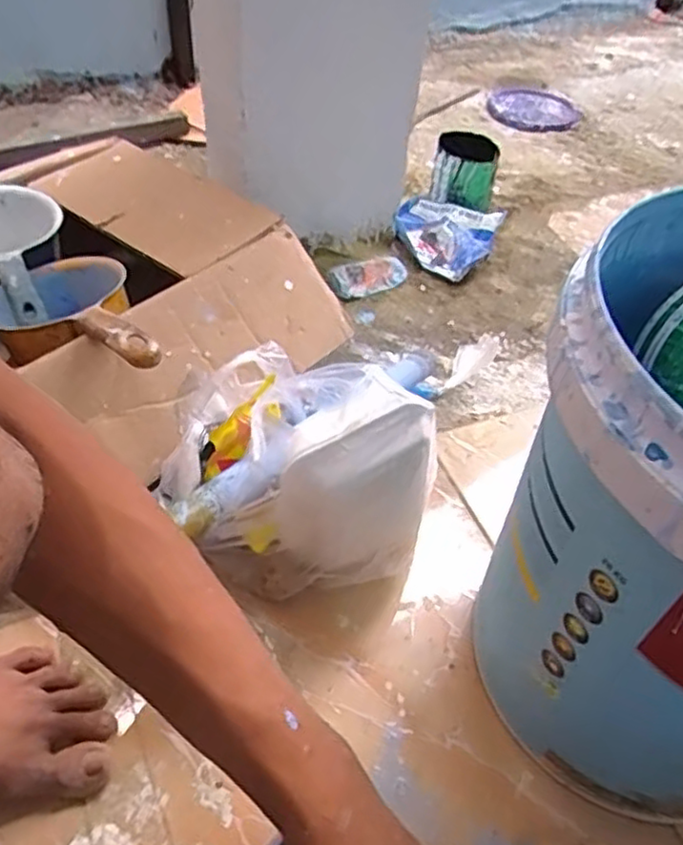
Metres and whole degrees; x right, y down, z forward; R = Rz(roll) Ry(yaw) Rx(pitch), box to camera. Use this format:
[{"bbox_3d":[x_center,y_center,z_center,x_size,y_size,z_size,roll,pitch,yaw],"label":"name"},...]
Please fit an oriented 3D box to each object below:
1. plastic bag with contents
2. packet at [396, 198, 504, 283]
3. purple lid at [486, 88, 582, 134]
[{"bbox_3d":[-0.032,0.040,0.593,0.204,0.207,0.139,10,47,2],"label":"plastic bag with contents"},{"bbox_3d":[0.153,-0.284,1.022,0.154,0.040,0.171,13,47,7],"label":"packet"},{"bbox_3d":[0.383,-0.633,1.394,0.187,0.020,0.231,22,49,15],"label":"purple lid"}]

